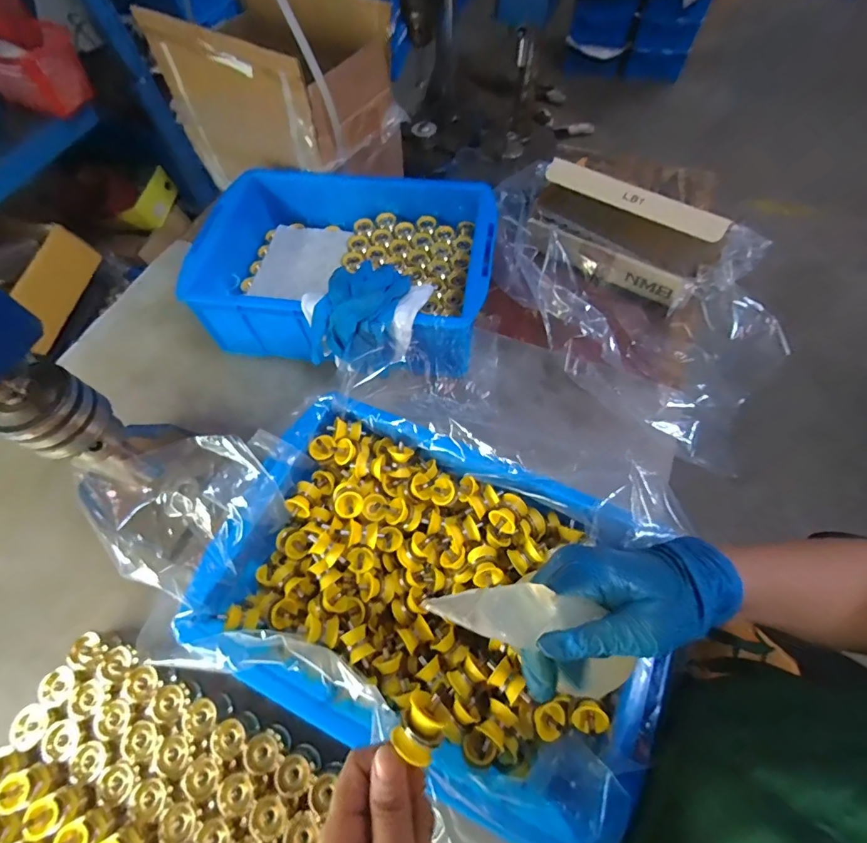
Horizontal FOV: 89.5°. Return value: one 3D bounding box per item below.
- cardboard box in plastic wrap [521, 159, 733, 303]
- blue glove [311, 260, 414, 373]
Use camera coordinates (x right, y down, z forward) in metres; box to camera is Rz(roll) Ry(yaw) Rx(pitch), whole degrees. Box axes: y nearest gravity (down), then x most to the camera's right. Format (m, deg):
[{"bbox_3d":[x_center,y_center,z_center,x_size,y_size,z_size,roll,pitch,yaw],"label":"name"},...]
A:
[{"bbox_3d":[0.238,-0.247,0.570,0.230,0.101,0.081,31,68,16],"label":"cardboard box in plastic wrap"},{"bbox_3d":[-0.084,-0.130,0.494,0.099,0.070,0.131,8,64,5],"label":"blue glove"}]

